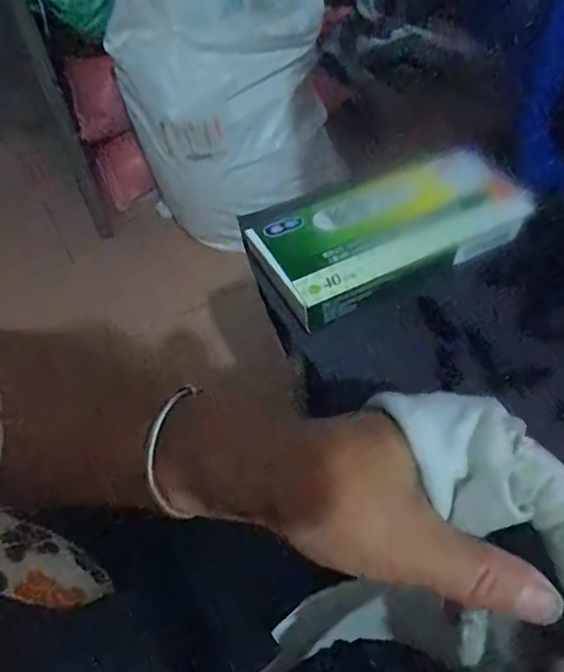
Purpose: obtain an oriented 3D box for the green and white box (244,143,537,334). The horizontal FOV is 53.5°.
[{"bbox_3d":[0.073,-0.070,0.380,0.178,0.025,0.086,-23,55,-12],"label":"green and white box"}]

